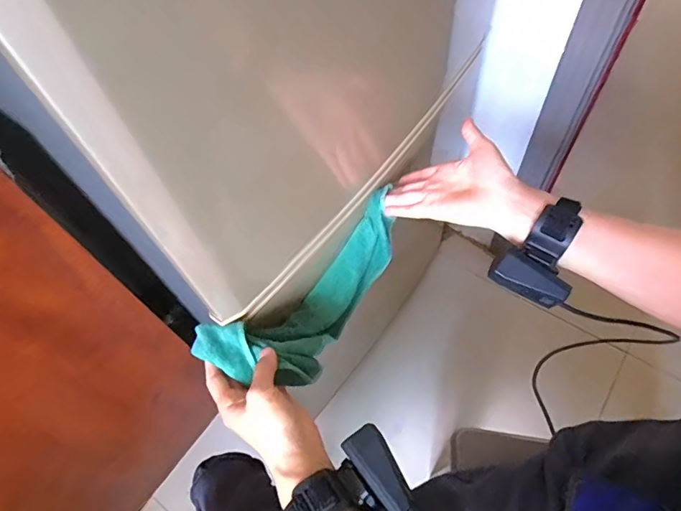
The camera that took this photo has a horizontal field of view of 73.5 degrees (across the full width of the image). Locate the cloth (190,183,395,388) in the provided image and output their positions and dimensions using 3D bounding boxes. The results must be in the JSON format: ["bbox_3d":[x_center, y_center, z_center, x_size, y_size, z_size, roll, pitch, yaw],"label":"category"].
[{"bbox_3d":[-0.023,0.048,0.510,0.100,0.113,0.264,35,54,21],"label":"cloth"}]

